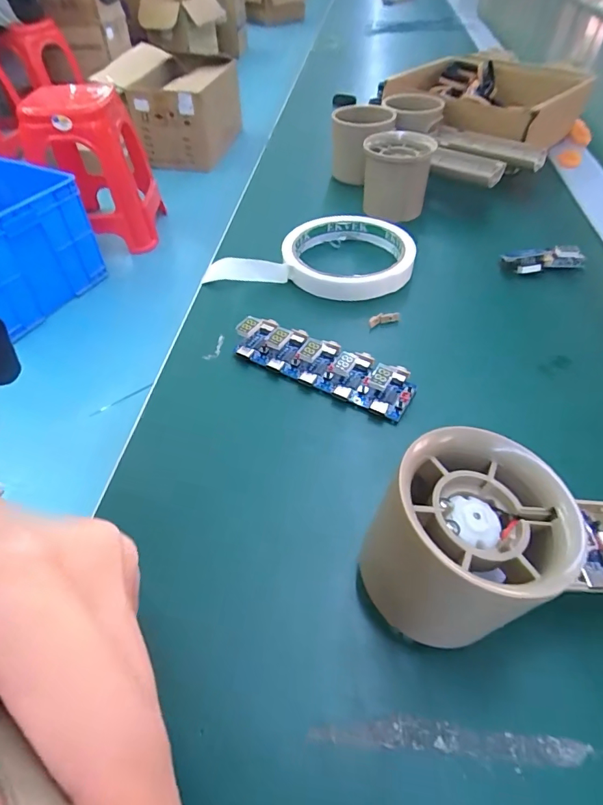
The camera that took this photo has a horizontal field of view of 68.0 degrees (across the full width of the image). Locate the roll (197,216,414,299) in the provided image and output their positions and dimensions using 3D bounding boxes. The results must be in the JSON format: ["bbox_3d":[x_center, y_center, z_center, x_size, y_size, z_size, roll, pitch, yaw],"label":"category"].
[{"bbox_3d":[0.006,-0.110,0.328,0.143,0.014,0.086,1,49,3],"label":"roll"}]

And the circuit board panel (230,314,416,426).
[{"bbox_3d":[0.011,-0.023,0.254,0.107,0.016,0.029,23,54,20],"label":"circuit board panel"}]

